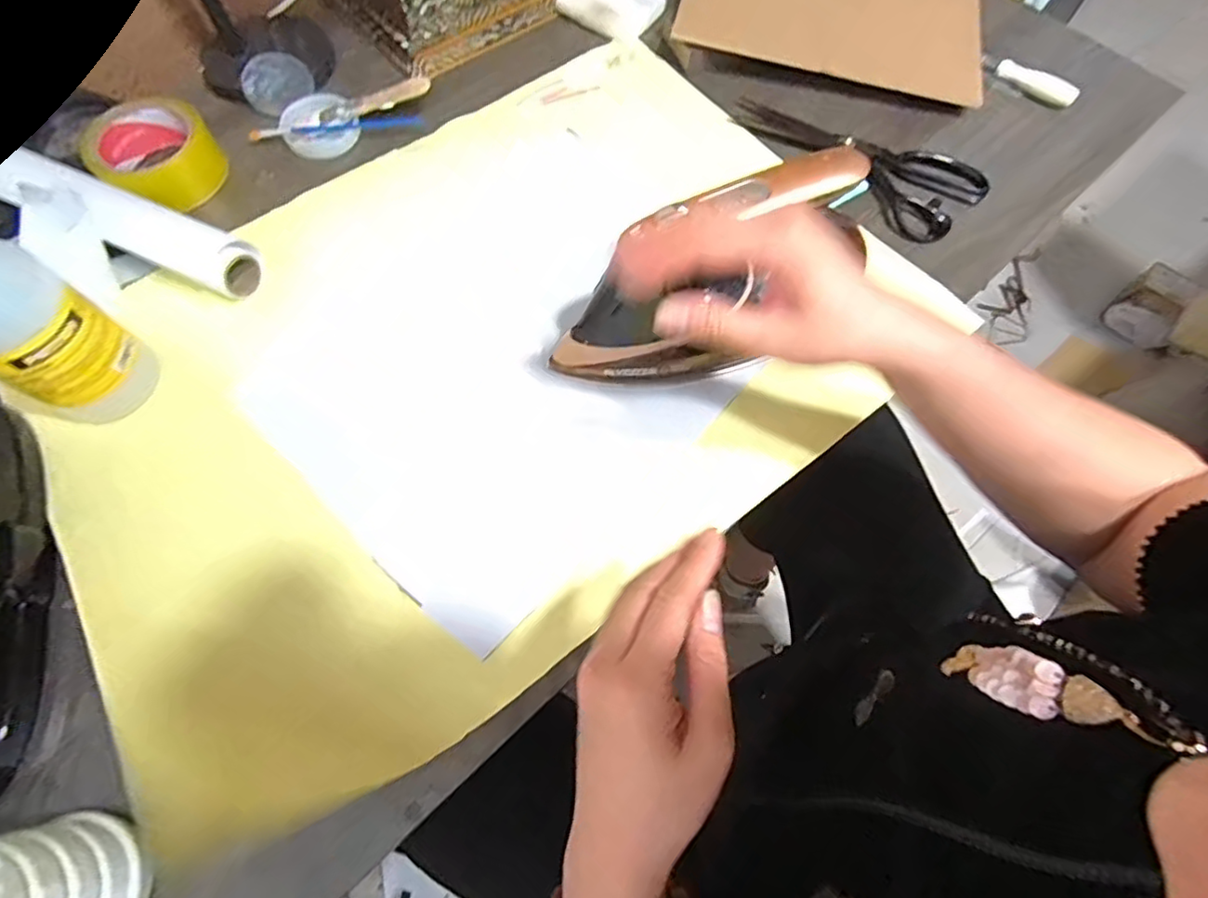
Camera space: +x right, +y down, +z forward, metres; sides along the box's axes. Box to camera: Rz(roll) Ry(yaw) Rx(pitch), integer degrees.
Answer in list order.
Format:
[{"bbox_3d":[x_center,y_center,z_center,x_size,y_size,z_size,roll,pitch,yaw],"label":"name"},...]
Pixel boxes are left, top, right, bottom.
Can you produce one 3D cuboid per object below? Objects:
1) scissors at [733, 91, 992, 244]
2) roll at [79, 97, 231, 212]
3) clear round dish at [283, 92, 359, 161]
[{"bbox_3d":[0.243,-0.290,0.582,0.239,0.013,0.103,38,72,13],"label":"scissors"},{"bbox_3d":[-0.401,-0.265,0.539,0.096,0.050,0.093,0,68,-1],"label":"roll"},{"bbox_3d":[-0.269,-0.312,0.577,0.068,0.022,0.068,0,68,-1],"label":"clear round dish"}]

